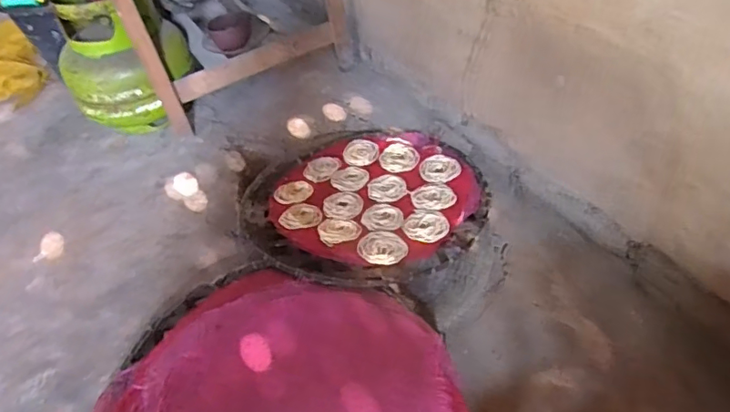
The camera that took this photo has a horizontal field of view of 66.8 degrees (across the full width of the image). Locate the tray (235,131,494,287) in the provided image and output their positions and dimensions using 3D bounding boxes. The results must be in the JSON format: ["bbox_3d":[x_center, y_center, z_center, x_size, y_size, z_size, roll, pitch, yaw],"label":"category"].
[{"bbox_3d":[-0.012,-0.023,0.955,0.390,0.063,0.429,-4,45,4],"label":"tray"}]

